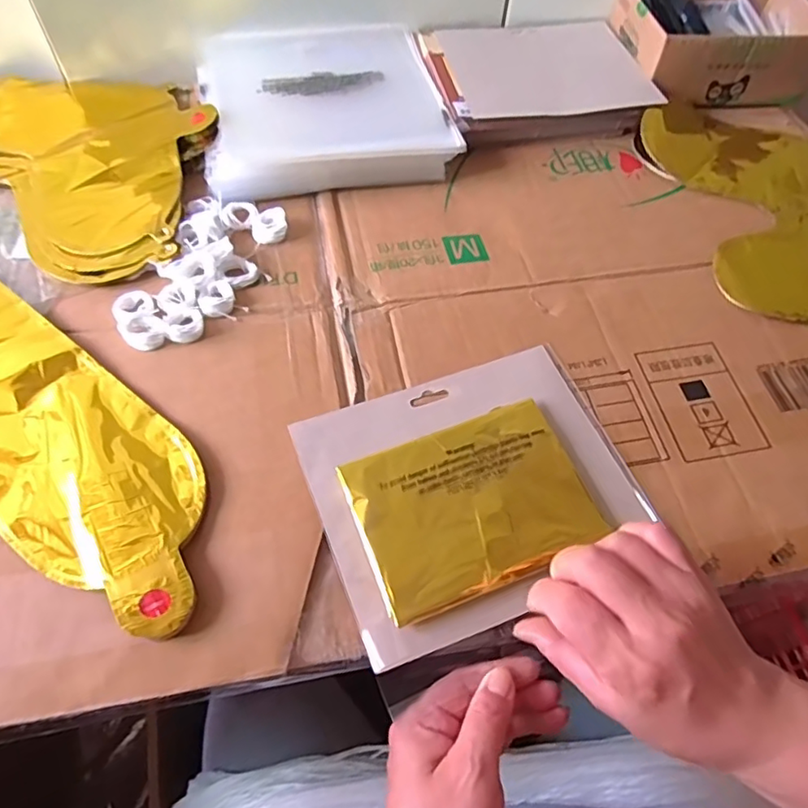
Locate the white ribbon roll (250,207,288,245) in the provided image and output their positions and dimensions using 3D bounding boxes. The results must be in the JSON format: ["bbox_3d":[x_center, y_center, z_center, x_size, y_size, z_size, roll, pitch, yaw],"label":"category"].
[{"bbox_3d":[-0.110,-0.146,0.478,0.029,0.010,0.029,-11,59,-9],"label":"white ribbon roll"}]

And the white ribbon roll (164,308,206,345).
[{"bbox_3d":[-0.157,-0.057,0.418,0.026,0.011,0.028,1,58,-2],"label":"white ribbon roll"}]

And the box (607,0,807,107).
[{"bbox_3d":[0.325,-0.382,0.608,0.189,0.065,0.144,-6,58,-6],"label":"box"}]

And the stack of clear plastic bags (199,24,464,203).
[{"bbox_3d":[-0.079,-0.289,0.556,0.213,0.032,0.234,-11,59,-10],"label":"stack of clear plastic bags"}]

